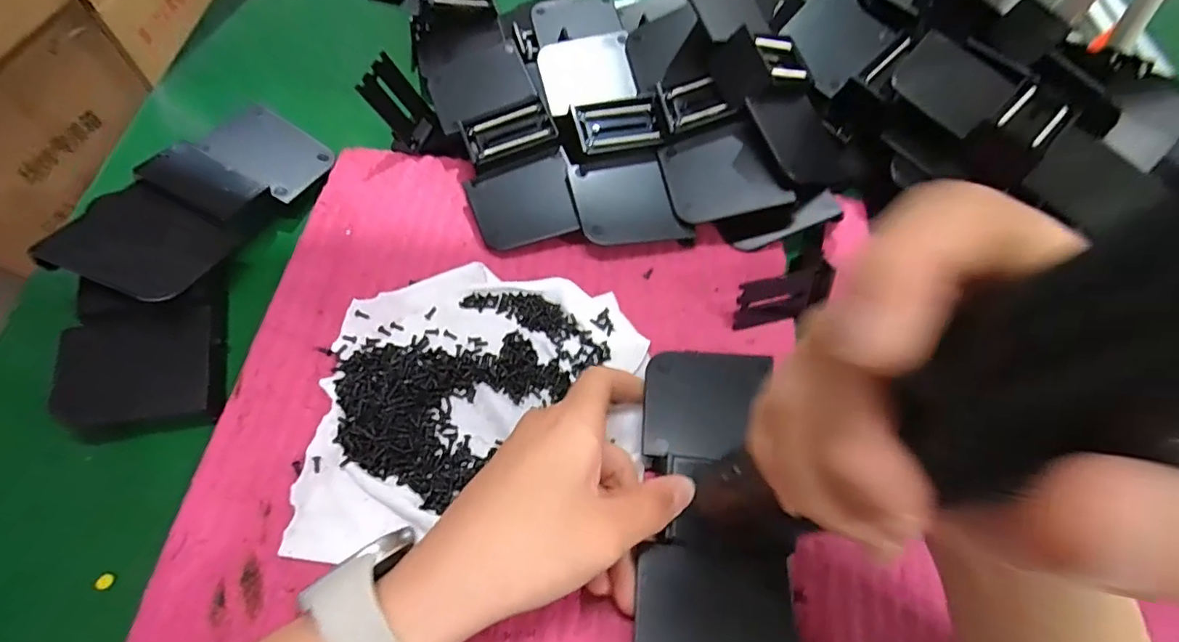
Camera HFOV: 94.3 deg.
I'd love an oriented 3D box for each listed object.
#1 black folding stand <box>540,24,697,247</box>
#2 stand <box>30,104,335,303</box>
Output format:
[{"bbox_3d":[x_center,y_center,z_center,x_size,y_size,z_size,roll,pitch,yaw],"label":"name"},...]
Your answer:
[{"bbox_3d":[0.012,-0.124,0.366,0.066,0.036,0.159,-11,62,-9],"label":"black folding stand"},{"bbox_3d":[-0.236,-0.079,0.341,0.070,0.037,0.156,19,62,8],"label":"stand"}]

